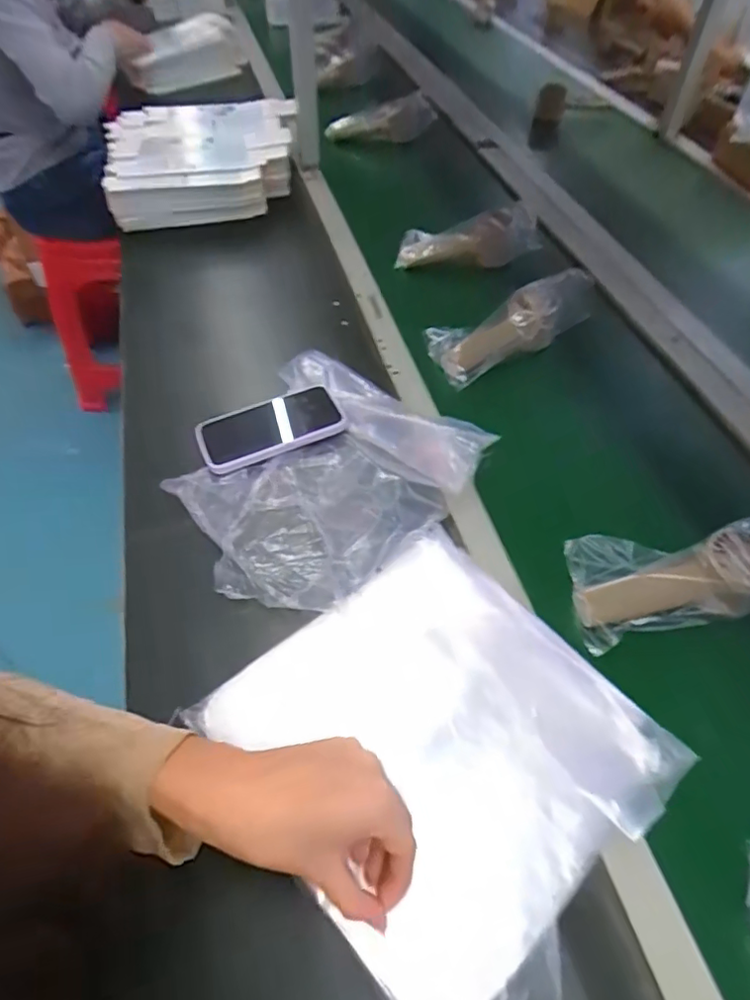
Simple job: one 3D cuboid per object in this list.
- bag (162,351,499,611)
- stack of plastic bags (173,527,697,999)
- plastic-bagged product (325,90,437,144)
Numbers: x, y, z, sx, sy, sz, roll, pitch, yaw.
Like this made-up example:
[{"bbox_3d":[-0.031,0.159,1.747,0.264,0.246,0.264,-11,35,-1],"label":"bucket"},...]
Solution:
[{"bbox_3d":[-0.058,-0.034,0.546,0.244,0.046,0.257,37,59,24],"label":"bag"},{"bbox_3d":[0.048,0.172,0.397,0.237,0.032,0.277,-40,62,-14],"label":"stack of plastic bags"},{"bbox_3d":[0.010,-0.704,1.056,0.189,0.068,0.068,-11,53,-12],"label":"plastic-bagged product"}]

